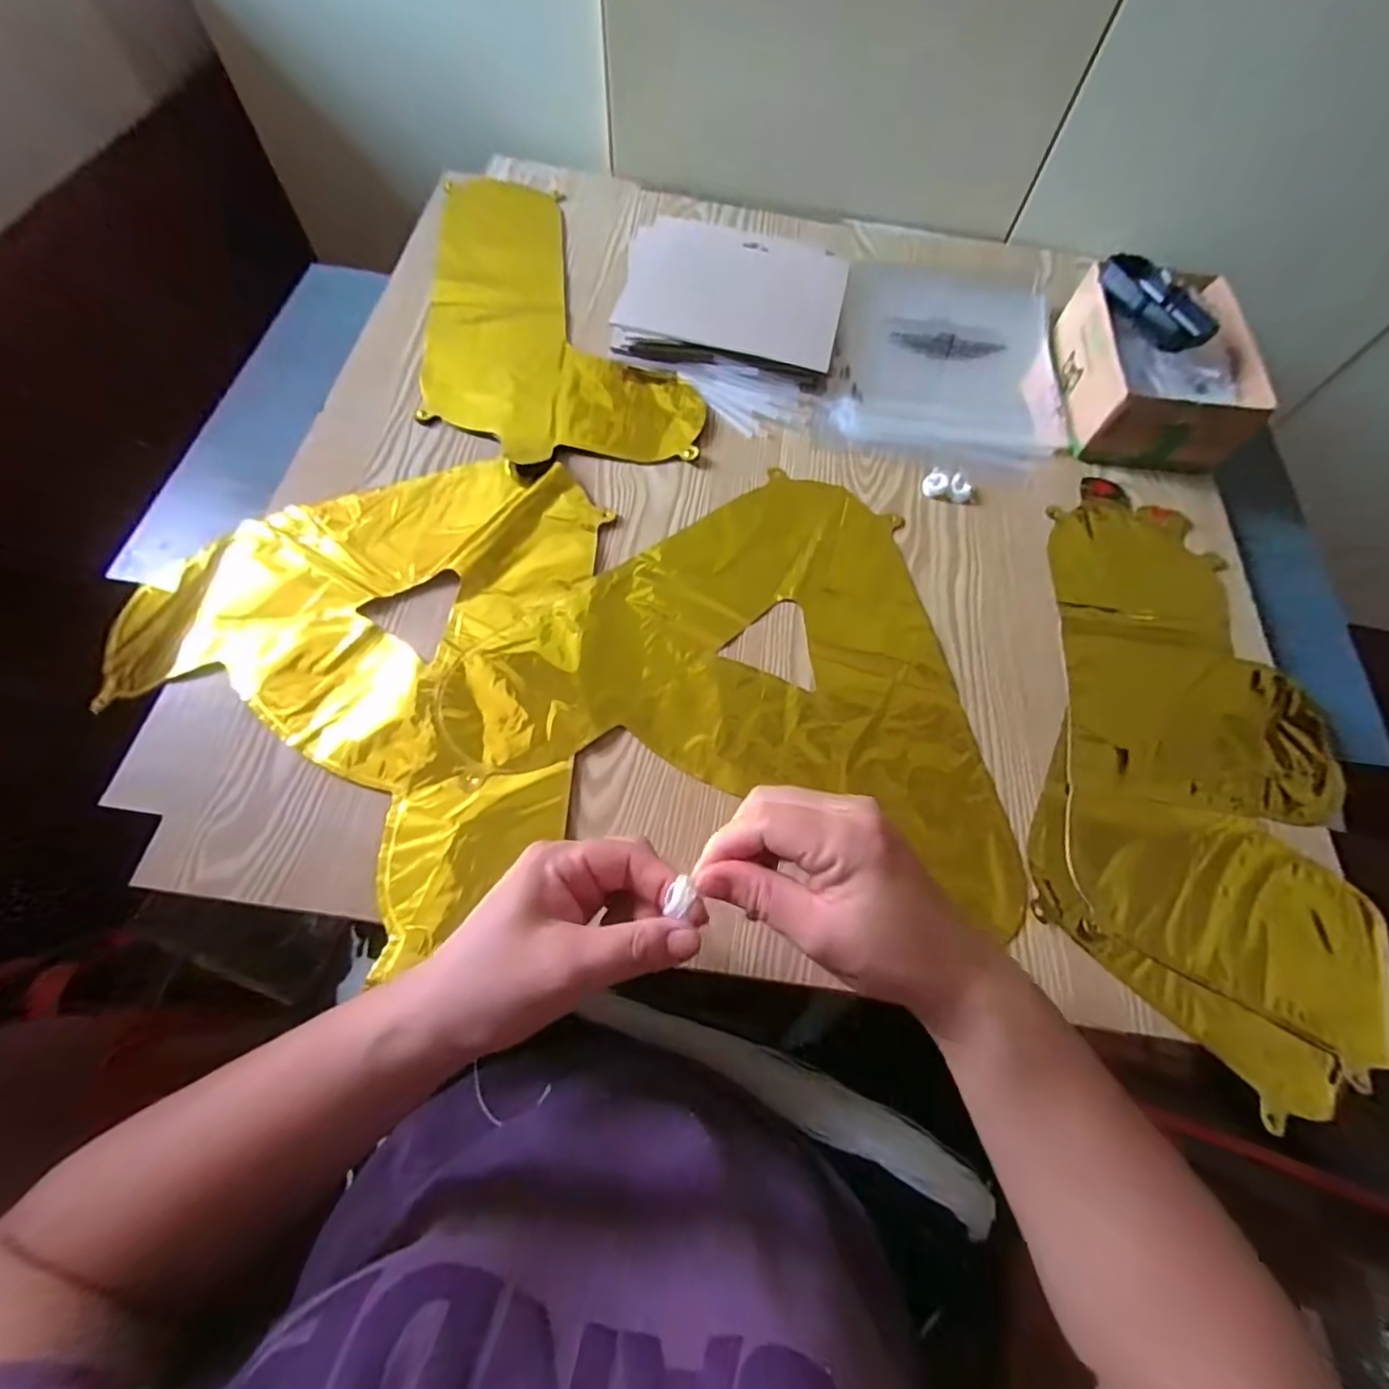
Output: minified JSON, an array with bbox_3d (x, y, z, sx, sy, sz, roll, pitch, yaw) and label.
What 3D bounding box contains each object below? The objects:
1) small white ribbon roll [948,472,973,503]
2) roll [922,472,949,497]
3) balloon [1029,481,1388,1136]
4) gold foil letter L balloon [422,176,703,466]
[{"bbox_3d":[0.228,-0.177,0.515,0.021,0.008,0.024,31,68,11],"label":"small white ribbon roll"},{"bbox_3d":[0.208,-0.181,0.517,0.020,0.008,0.024,31,68,11],"label":"roll"},{"bbox_3d":[0.359,0.028,0.428,0.207,0.011,0.421,17,66,5],"label":"balloon"},{"bbox_3d":[-0.139,-0.378,0.581,0.231,0.009,0.407,-8,66,-7],"label":"gold foil letter L balloon"}]

